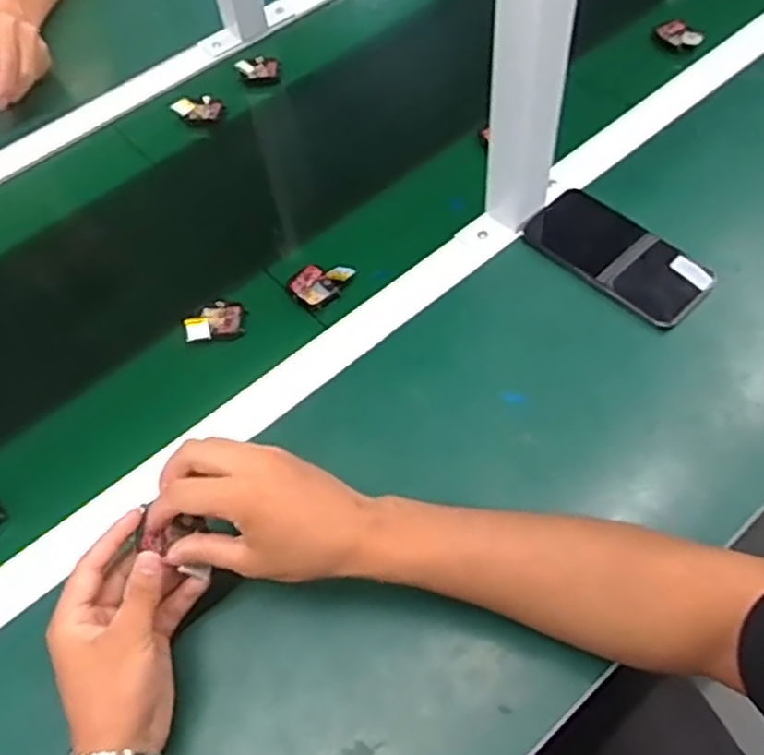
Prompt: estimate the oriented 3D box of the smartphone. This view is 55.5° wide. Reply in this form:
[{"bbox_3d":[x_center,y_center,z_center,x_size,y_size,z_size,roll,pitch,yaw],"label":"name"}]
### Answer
[{"bbox_3d":[0.207,-0.110,0.641,0.069,0.016,0.163,-39,63,-19],"label":"smartphone"}]

